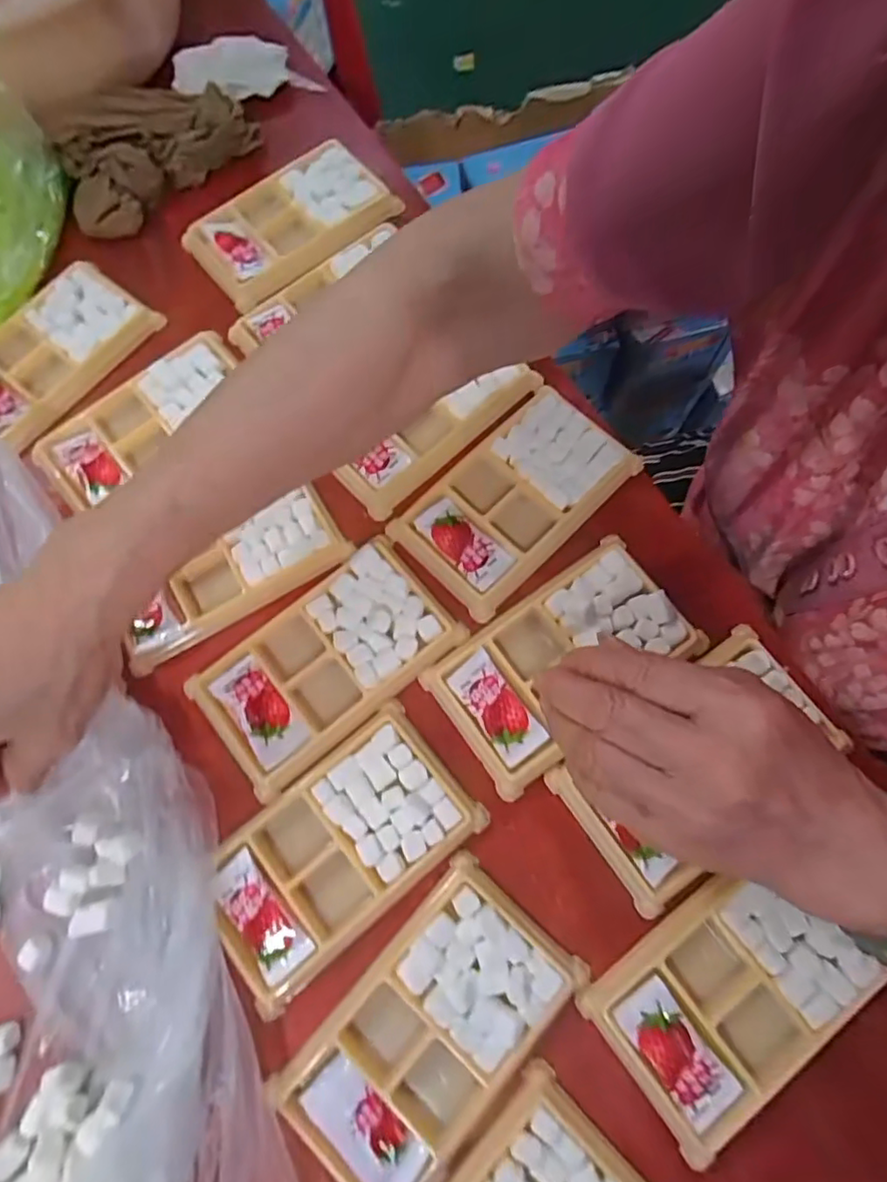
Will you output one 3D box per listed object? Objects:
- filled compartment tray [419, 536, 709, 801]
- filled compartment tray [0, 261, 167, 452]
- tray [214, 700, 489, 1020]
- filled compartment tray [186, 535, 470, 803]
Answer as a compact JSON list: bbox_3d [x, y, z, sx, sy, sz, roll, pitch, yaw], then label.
[{"bbox_3d":[0.063,0.035,0.328,0.133,0.019,0.078,-35,75,-11],"label":"filled compartment tray"},{"bbox_3d":[-0.255,-0.157,0.400,0.073,0.014,0.128,40,76,12],"label":"filled compartment tray"},{"bbox_3d":[-0.053,0.127,0.308,0.131,0.018,0.076,-39,76,-12],"label":"tray"},{"bbox_3d":[-0.063,0.038,0.333,0.136,0.017,0.074,-38,76,-12],"label":"filled compartment tray"}]

